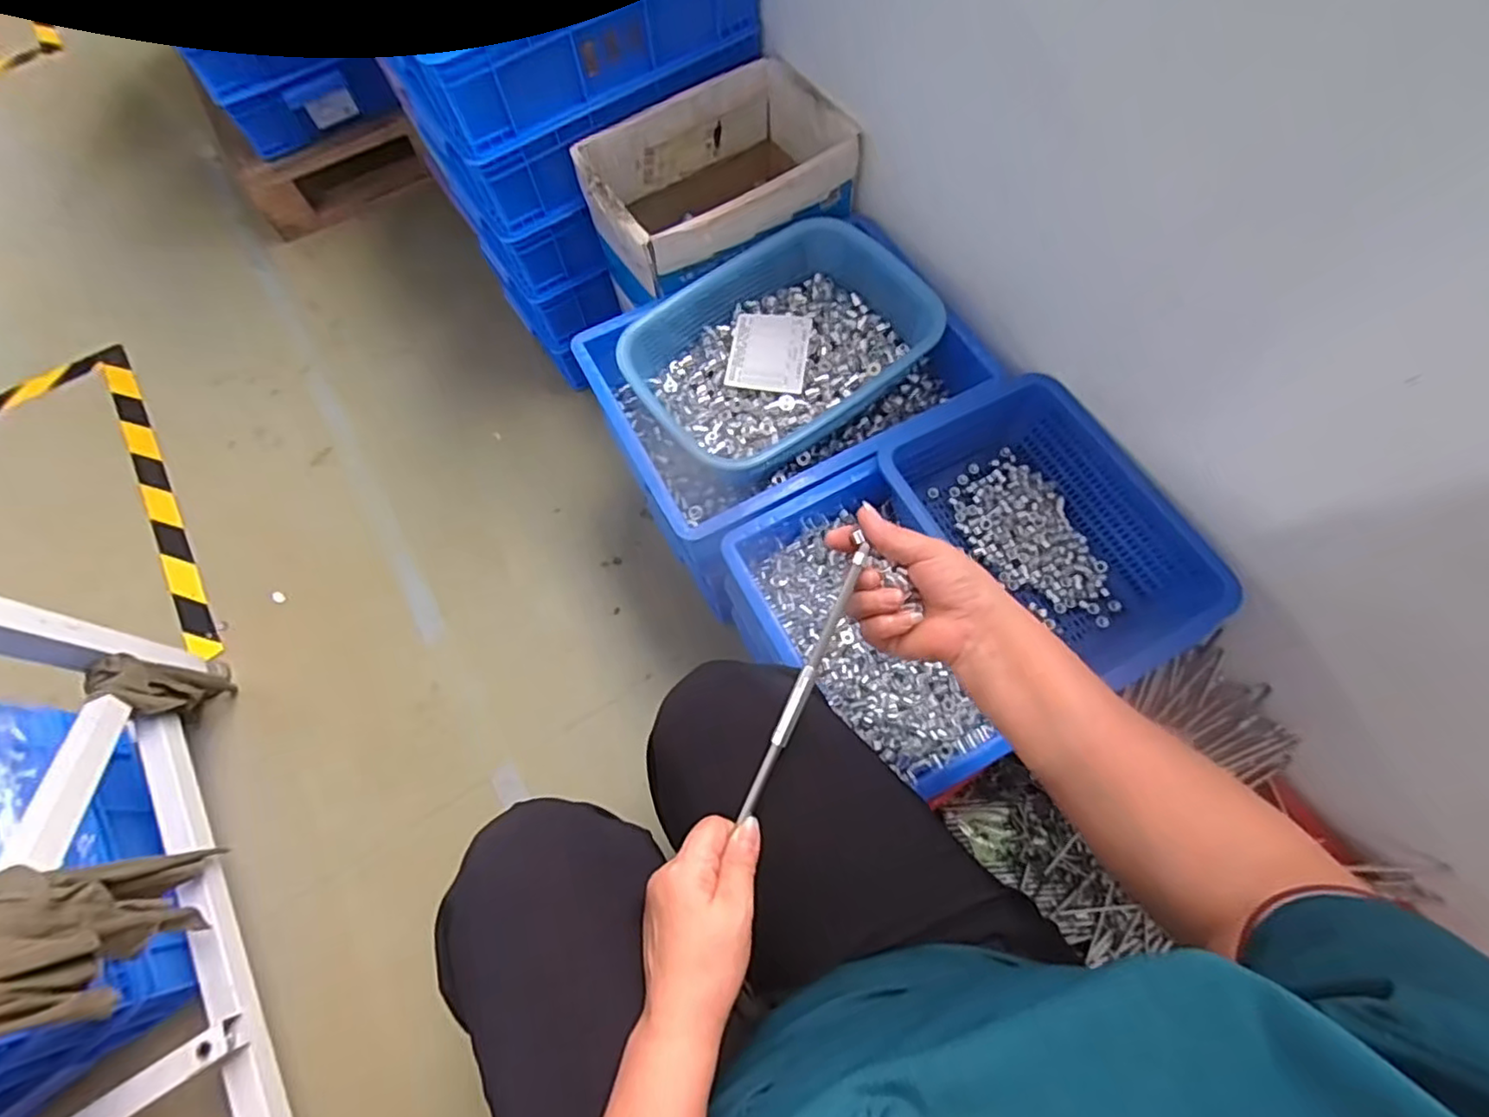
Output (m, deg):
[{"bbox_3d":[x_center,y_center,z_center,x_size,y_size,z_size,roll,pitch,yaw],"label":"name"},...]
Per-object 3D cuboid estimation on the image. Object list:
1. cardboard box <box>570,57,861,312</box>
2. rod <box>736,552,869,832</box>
[{"bbox_3d":[-0.034,-0.467,0.821,0.307,0.145,0.215,-29,69,-10],"label":"cardboard box"},{"bbox_3d":[0.041,0.085,0.439,0.011,0.010,0.196,24,84,11],"label":"rod"}]

